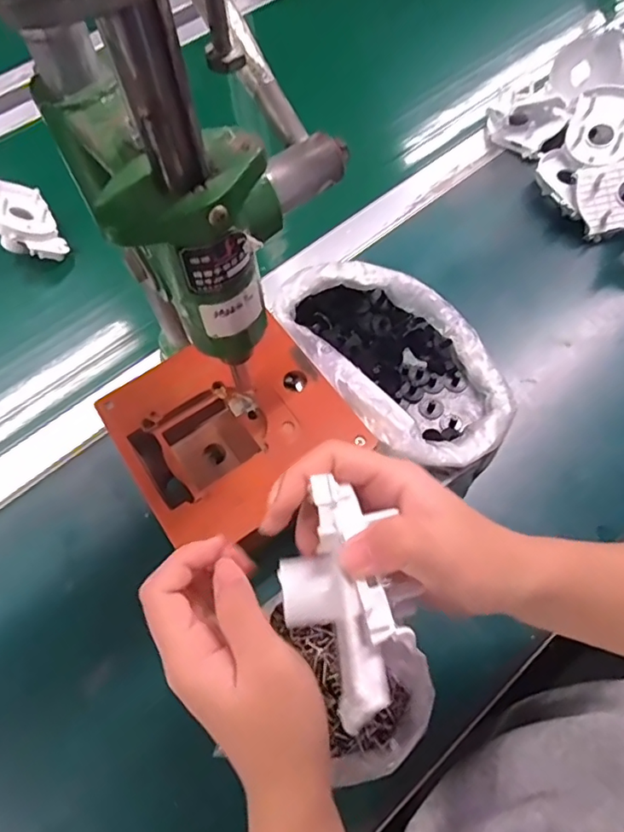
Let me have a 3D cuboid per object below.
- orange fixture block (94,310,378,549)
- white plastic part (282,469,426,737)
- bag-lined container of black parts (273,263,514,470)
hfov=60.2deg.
[{"bbox_3d":[-0.057,0.010,0.398,0.149,0.034,0.143,-33,66,-13],"label":"orange fixture block"},{"bbox_3d":[0.012,0.074,0.223,0.048,0.033,0.093,-5,63,0],"label":"white plastic part"},{"bbox_3d":[0.075,-0.048,0.452,0.139,0.056,0.207,-37,67,-15],"label":"bag-lined container of black parts"}]

